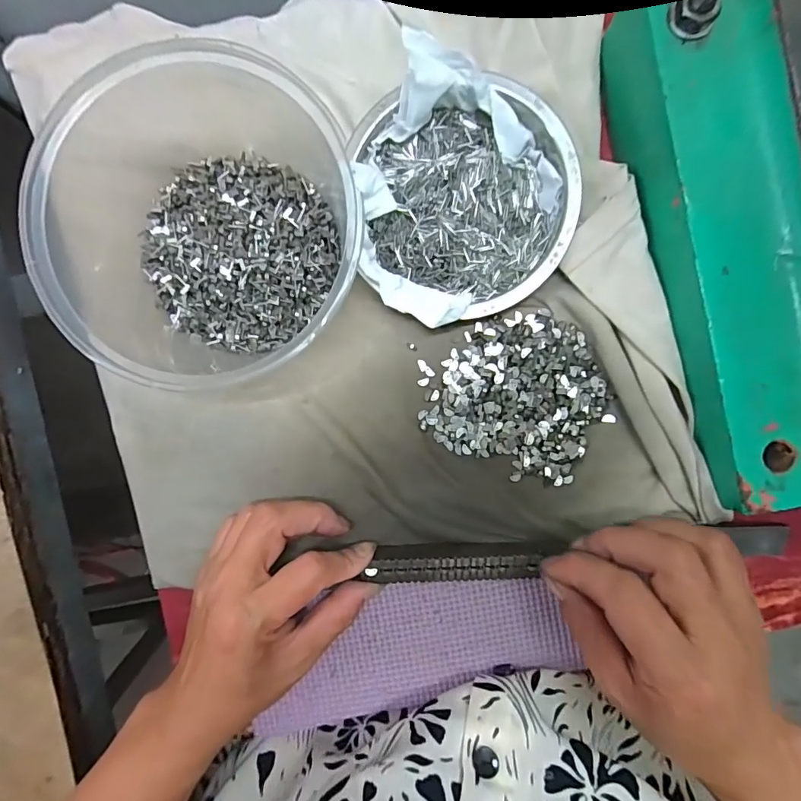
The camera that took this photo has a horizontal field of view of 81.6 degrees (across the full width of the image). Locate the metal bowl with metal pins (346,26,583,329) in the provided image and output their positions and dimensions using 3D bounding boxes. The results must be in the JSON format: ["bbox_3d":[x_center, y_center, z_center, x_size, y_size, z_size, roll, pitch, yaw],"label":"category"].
[{"bbox_3d":[0.033,-0.106,0.240,0.107,0.037,0.125,-6,91,1],"label":"metal bowl with metal pins"}]

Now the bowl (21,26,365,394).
[{"bbox_3d":[-0.092,-0.091,0.224,0.147,0.064,0.140,0,92,1],"label":"bowl"}]

